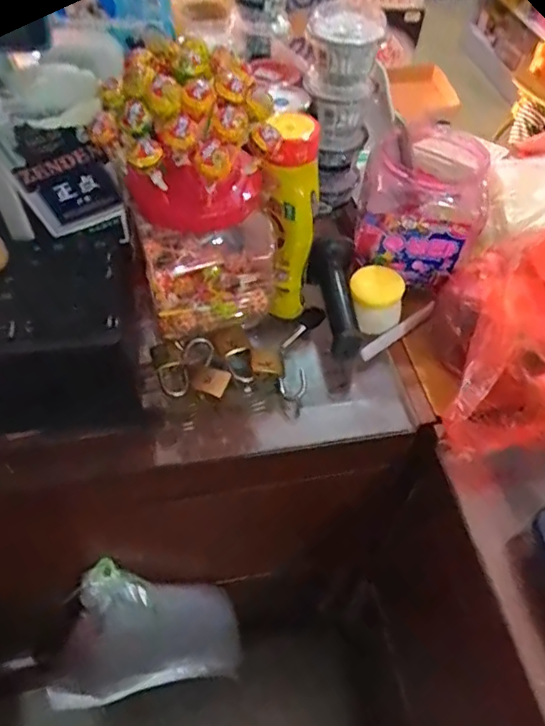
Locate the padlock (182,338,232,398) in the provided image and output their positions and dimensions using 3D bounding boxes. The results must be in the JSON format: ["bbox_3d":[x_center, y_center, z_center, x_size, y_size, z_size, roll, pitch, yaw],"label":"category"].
[{"bbox_3d":[-0.072,0.006,0.590,0.039,0.021,0.073,-19,56,-17],"label":"padlock"}]

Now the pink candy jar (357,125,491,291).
[{"bbox_3d":[0.170,-0.175,0.642,0.120,0.113,0.116,12,53,6],"label":"pink candy jar"}]

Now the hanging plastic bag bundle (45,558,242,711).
[{"bbox_3d":[-0.203,0.405,0.804,0.299,0.406,0.083,-7,53,-9],"label":"hanging plastic bag bundle"}]

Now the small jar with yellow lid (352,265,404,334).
[{"bbox_3d":[0.121,-0.076,0.641,0.061,0.054,0.067,1,53,-2],"label":"small jar with yellow lid"}]

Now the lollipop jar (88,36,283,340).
[{"bbox_3d":[-0.070,-0.146,0.519,0.142,0.248,0.122,-8,53,-9],"label":"lollipop jar"}]

